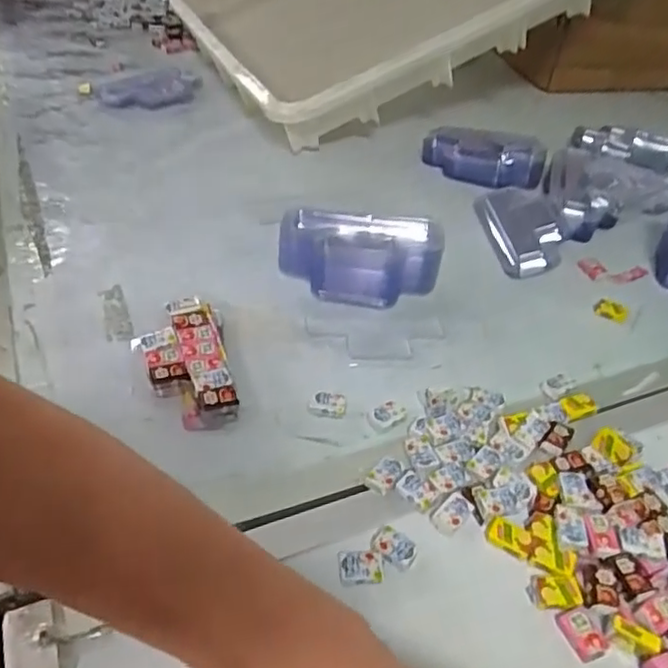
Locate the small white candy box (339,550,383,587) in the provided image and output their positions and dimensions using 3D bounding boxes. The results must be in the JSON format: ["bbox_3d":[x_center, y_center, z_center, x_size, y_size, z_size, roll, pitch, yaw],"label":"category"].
[{"bbox_3d":[0.015,0.135,0.376,0.025,0.004,0.020,-2,43,-9],"label":"small white candy box"}]

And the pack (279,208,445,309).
[{"bbox_3d":[0.023,-0.067,0.573,0.138,0.057,0.059,2,42,-5],"label":"pack"}]

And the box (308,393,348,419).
[{"bbox_3d":[-0.004,0.050,0.470,0.027,0.009,0.020,4,42,-2],"label":"box"}]

